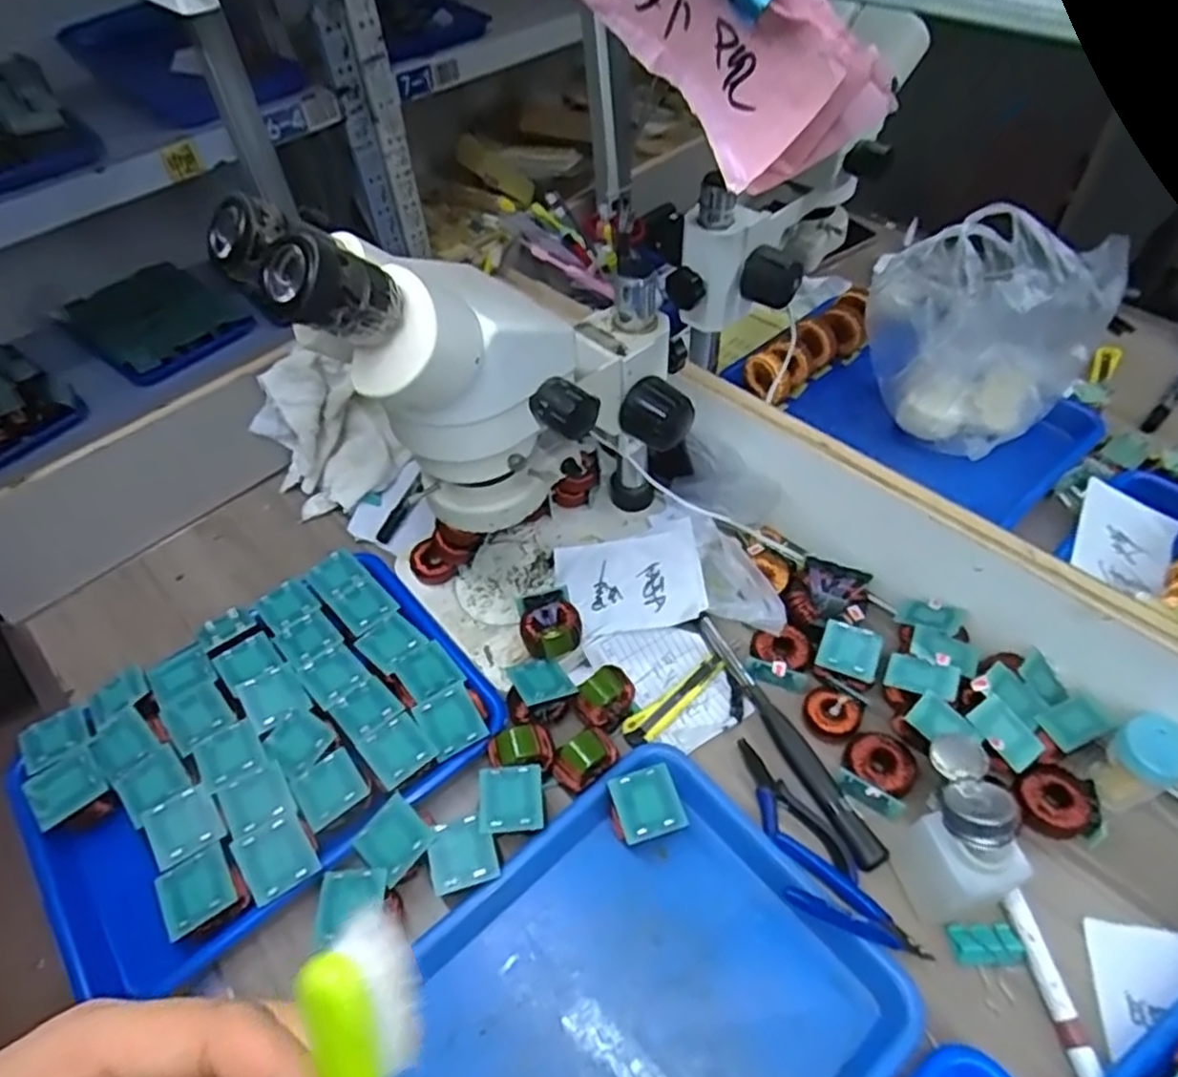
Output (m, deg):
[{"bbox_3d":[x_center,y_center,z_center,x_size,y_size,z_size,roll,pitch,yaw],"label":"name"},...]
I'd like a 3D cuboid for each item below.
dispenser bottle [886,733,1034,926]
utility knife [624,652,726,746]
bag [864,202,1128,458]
[{"bbox_3d":[0.242,0.191,0.480,0.057,0.095,0.093,-9,50,-4],"label":"dispenser bottle"},{"bbox_3d":[0.074,0.135,0.604,0.112,0.009,0.023,-34,56,-22],"label":"utility knife"},{"bbox_3d":[0.382,-0.206,0.718,0.205,0.198,0.144,24,56,21],"label":"bag"}]

